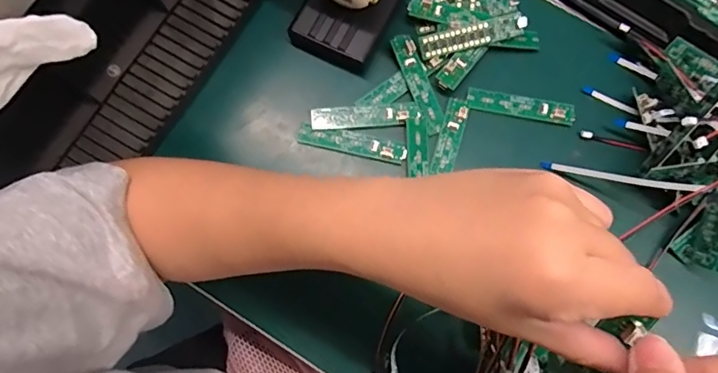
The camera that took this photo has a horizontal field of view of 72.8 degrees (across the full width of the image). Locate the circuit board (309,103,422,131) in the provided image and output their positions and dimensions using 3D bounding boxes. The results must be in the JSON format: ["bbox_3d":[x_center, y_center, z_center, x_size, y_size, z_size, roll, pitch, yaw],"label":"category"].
[{"bbox_3d":[0.005,-0.056,0.380,0.082,0.005,0.016,-3,76,-2],"label":"circuit board"}]

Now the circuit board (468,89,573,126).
[{"bbox_3d":[0.127,-0.064,0.383,0.083,0.007,0.017,12,76,2],"label":"circuit board"}]

